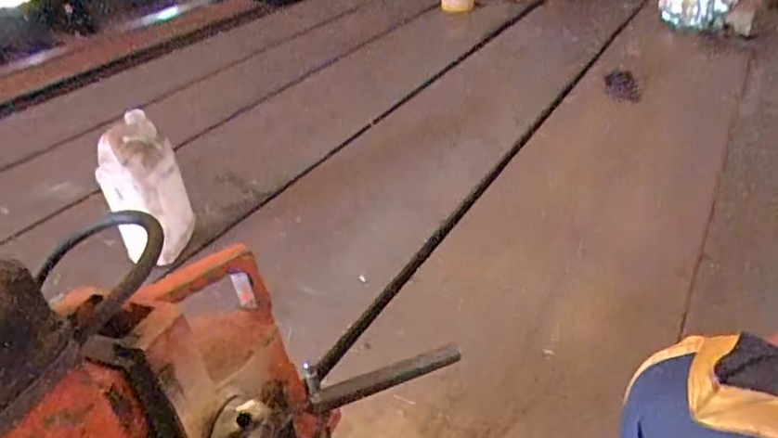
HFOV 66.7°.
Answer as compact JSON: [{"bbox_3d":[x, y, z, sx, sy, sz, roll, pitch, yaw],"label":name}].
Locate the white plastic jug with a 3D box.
[{"bbox_3d":[-0.532,-0.058,1.303,0.113,0.307,0.150,-2,31,9],"label":"white plastic jug"}]

